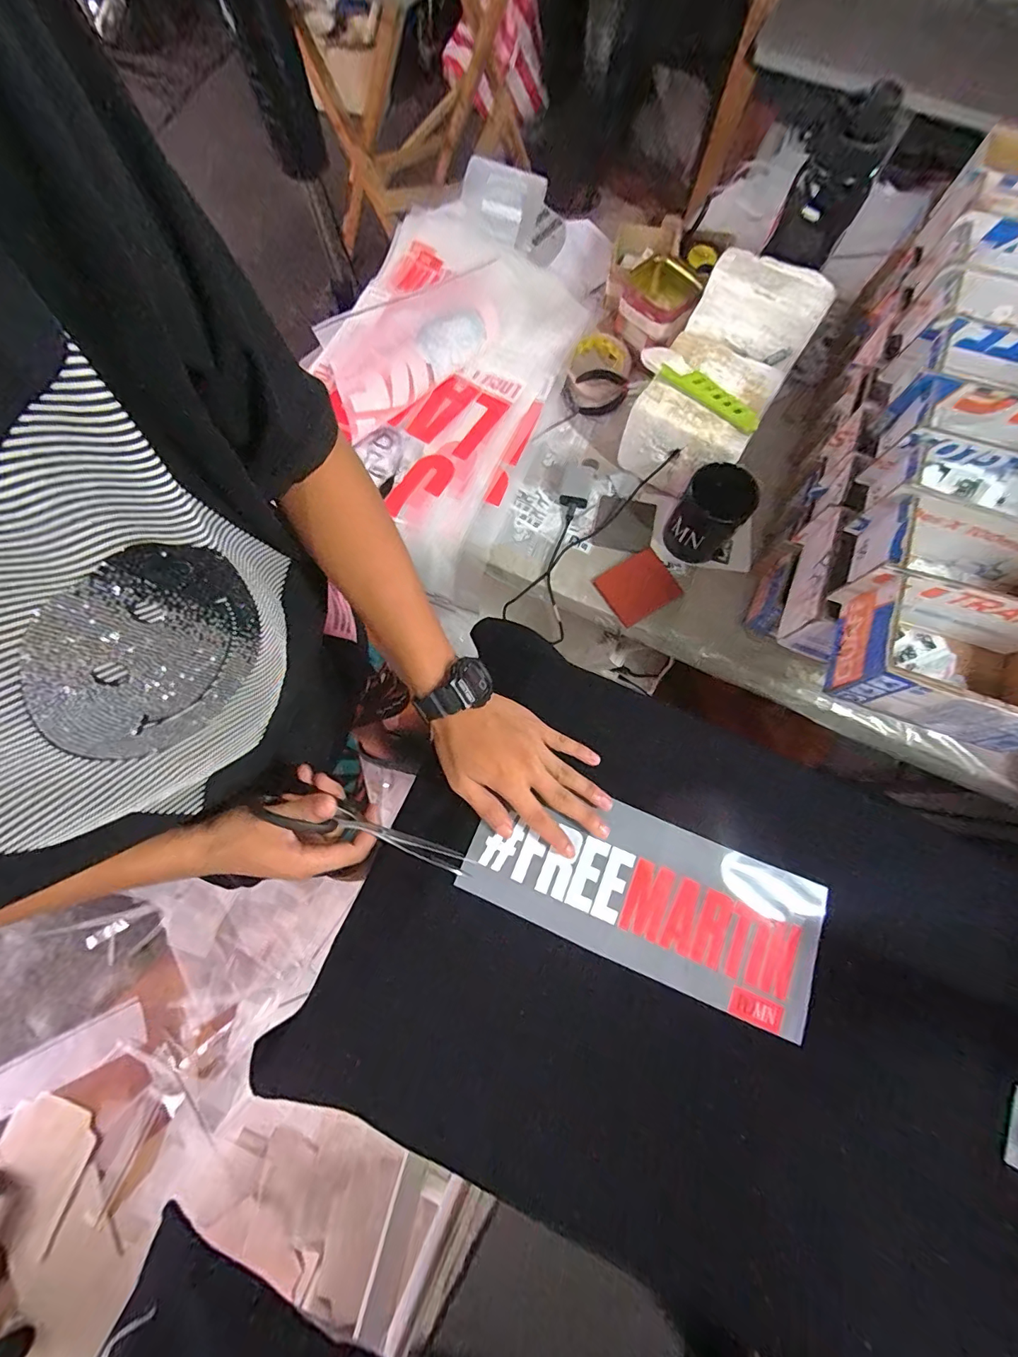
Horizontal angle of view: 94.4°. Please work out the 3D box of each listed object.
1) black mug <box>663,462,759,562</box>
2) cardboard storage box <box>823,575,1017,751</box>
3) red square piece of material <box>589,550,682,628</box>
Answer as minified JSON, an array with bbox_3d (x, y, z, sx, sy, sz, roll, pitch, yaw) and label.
[{"bbox_3d":[0.249,-0.206,0.586,0.078,0.104,0.077,33,78,7],"label":"black mug"},{"bbox_3d":[0.361,-0.013,0.392,0.154,0.078,0.098,19,77,4],"label":"cardboard storage box"},{"bbox_3d":[0.167,-0.119,0.615,0.091,0.010,0.080,-32,79,-8],"label":"red square piece of material"}]

